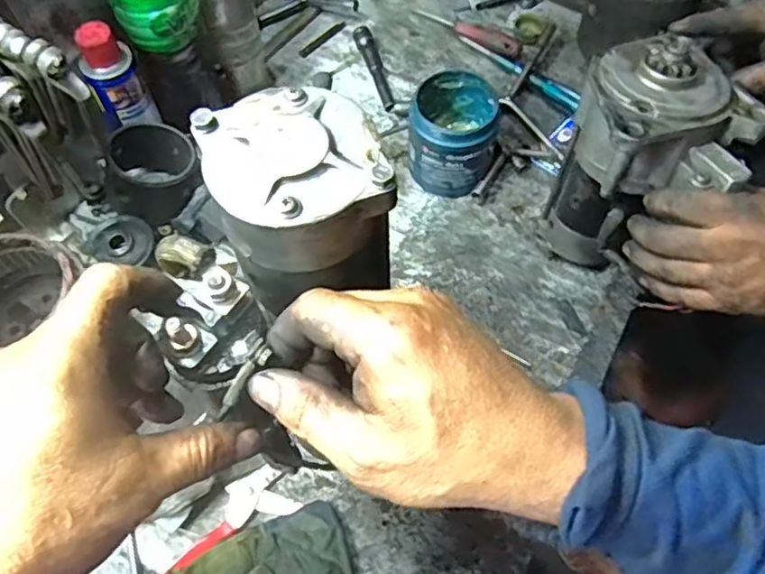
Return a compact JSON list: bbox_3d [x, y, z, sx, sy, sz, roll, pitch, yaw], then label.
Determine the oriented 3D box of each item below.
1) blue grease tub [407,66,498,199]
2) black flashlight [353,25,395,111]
[{"bbox_3d":[0.076,-0.160,0.685,0.085,0.092,0.094,17,62,10],"label":"blue grease tub"},{"bbox_3d":[-0.008,-0.270,0.789,0.022,0.019,0.130,-16,61,-8],"label":"black flashlight"}]

